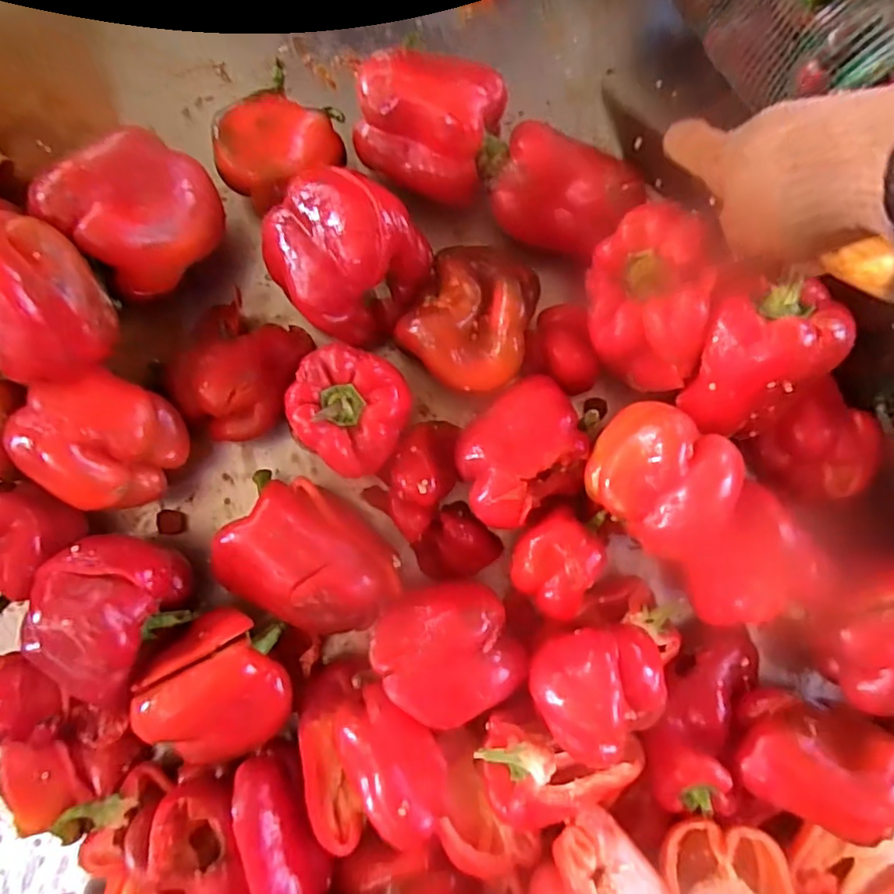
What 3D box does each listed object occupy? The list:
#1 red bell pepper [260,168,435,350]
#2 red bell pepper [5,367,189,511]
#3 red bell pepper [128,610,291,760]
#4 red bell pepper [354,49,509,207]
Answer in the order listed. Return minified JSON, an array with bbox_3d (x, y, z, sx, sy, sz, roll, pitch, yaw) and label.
[{"bbox_3d":[-0.076,-0.143,0.449,0.099,0.086,0.105,-39,88,-3],"label":"red bell pepper"},{"bbox_3d":[-0.255,-0.006,0.447,0.085,0.073,0.090,0,86,-1],"label":"red bell pepper"},{"bbox_3d":[-0.168,0.180,0.438,0.094,0.056,0.095,0,86,-1],"label":"red bell pepper"},{"bbox_3d":[-0.017,-0.247,0.467,0.108,0.081,0.094,20,86,0],"label":"red bell pepper"}]

